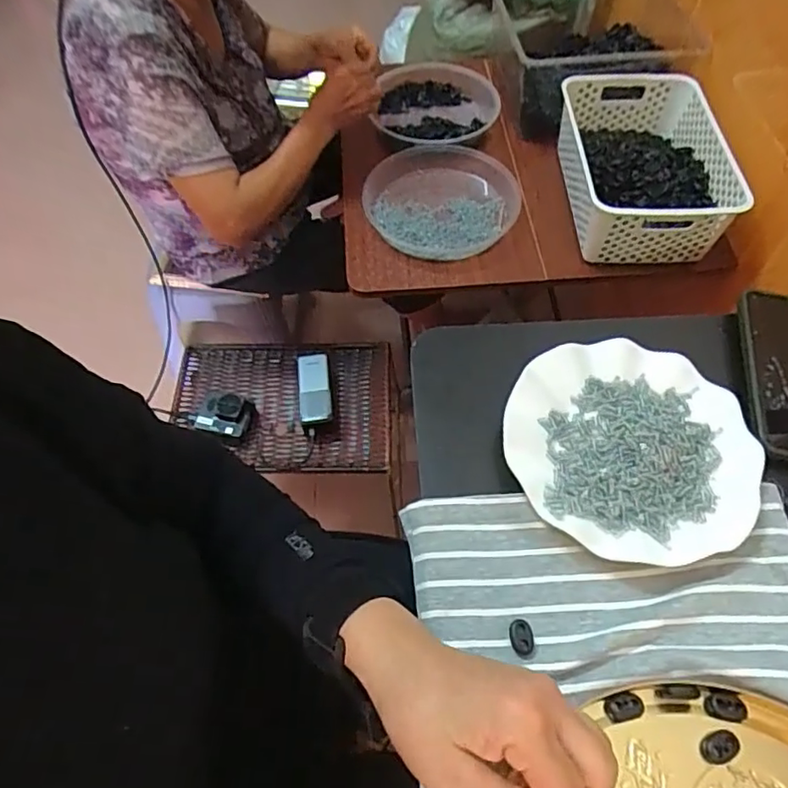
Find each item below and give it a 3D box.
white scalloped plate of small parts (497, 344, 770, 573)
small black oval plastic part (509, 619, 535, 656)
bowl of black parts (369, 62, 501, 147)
[{"bbox_3d":[0.178,0.039,0.444,0.178,0.021,0.174,-1,59,1],"label":"white scalloped plate of small parts"},{"bbox_3d":[0.085,0.162,0.384,0.016,0.005,0.021,3,59,4],"label":"small black oval plastic part"},{"bbox_3d":[0.070,-0.499,1.038,0.220,0.071,0.252,2,59,3],"label":"bowl of black parts"}]

